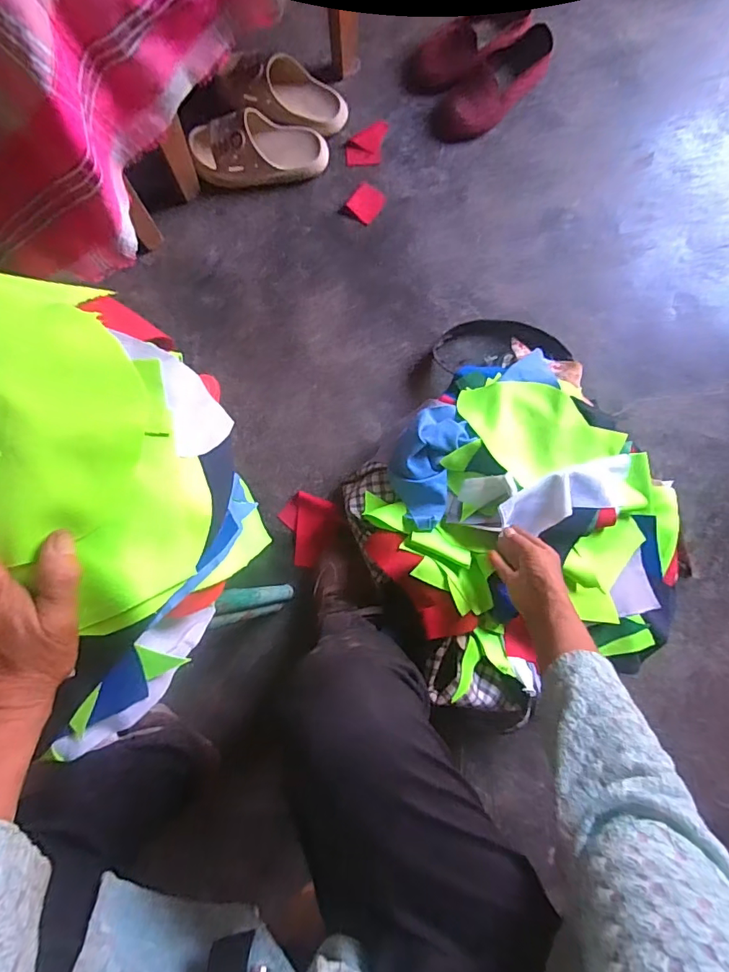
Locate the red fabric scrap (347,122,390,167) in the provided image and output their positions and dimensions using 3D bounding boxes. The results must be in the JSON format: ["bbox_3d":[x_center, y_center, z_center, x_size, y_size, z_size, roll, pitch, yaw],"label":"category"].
[{"bbox_3d":[0.004,-0.563,0.811,0.066,0.008,0.075,0,86,-4],"label":"red fabric scrap"}]

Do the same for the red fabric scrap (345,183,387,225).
[{"bbox_3d":[0.004,-0.461,0.802,0.046,0.010,0.057,34,84,-1],"label":"red fabric scrap"}]

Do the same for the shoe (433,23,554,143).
[{"bbox_3d":[0.208,-0.639,0.791,0.211,0.061,0.085,-36,89,-6],"label":"shoe"}]

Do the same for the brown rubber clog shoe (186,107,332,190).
[{"bbox_3d":[-0.162,-0.529,0.772,0.207,0.058,0.092,-4,86,-4],"label":"brown rubber clog shoe"}]

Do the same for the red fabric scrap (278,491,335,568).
[{"bbox_3d":[-0.094,0.065,0.751,0.072,0.009,0.105,19,85,-2],"label":"red fabric scrap"}]

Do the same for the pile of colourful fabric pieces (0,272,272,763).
[{"bbox_3d":[-0.259,0.023,0.341,0.316,0.106,0.335,0,86,-4],"label":"pile of colourful fabric pieces"}]

